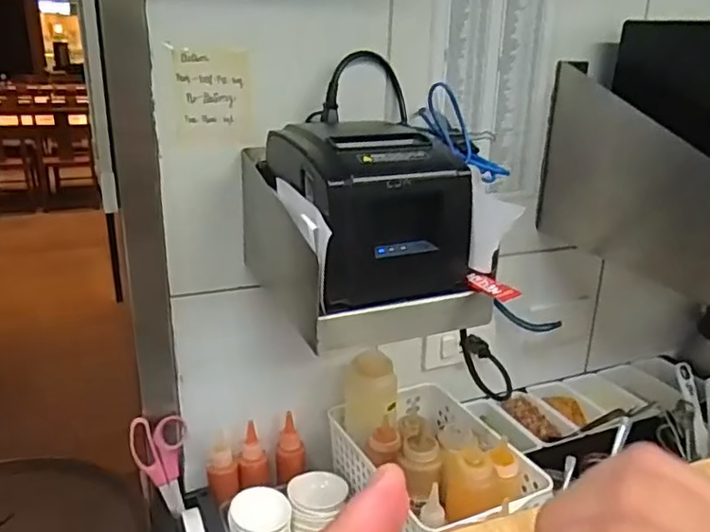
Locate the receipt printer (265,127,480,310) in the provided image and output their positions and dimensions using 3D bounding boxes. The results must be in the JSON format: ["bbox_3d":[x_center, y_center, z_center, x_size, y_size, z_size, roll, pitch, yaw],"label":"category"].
[{"bbox_3d":[0.010,-0.061,0.590,0.153,0.141,0.172,-7,22,-24],"label":"receipt printer"}]

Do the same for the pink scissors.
[{"bbox_3d":[-0.227,0.237,0.732,0.062,0.135,0.020,-12,-9,-34],"label":"pink scissors"}]

